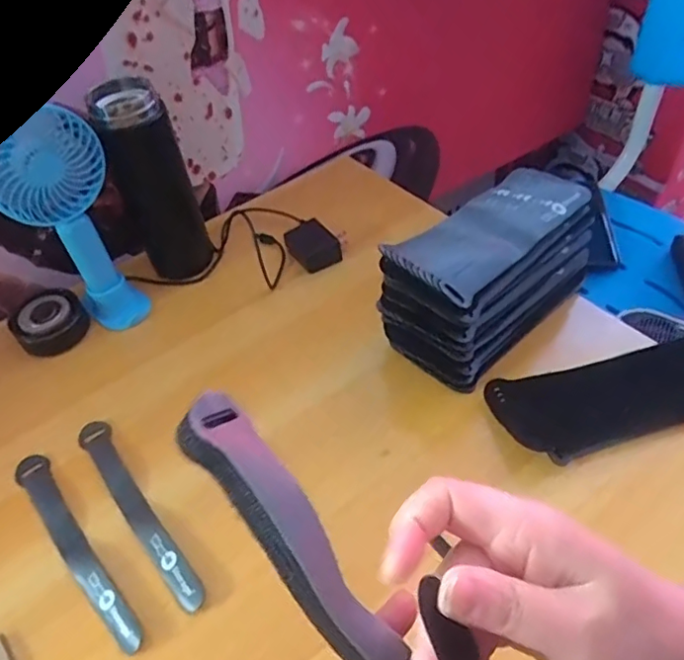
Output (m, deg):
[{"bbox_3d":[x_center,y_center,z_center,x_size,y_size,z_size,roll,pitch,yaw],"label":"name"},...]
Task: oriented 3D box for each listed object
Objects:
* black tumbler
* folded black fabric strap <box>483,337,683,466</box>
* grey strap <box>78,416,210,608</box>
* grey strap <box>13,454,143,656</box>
[{"bbox_3d":[-0.195,-0.151,0.599,0.075,0.190,0.063,-21,49,-13],"label":"black tumbler"},{"bbox_3d":[0.237,0.047,0.457,0.228,0.012,0.070,-15,48,-7],"label":"folded black fabric strap"},{"bbox_3d":[-0.162,0.137,0.447,0.025,0.004,0.200,-29,47,-25],"label":"grey strap"},{"bbox_3d":[-0.203,0.159,0.432,0.200,0.006,0.026,33,65,35],"label":"grey strap"}]

